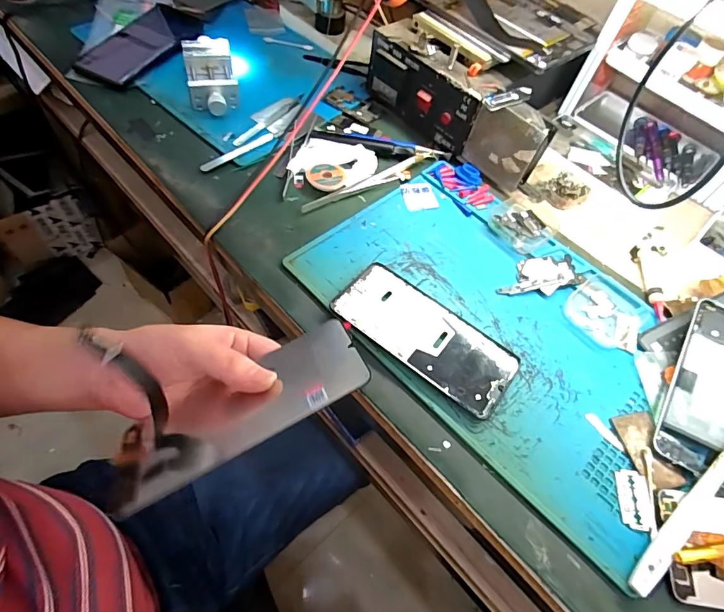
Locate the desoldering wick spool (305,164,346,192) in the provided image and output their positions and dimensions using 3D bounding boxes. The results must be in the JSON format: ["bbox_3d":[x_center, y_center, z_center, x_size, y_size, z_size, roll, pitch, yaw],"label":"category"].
[{"bbox_3d":[-0.040,-0.143,0.476,0.040,0.007,0.038,3,57,-5],"label":"desoldering wick spool"}]

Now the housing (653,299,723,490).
[{"bbox_3d":[0.315,0.072,0.371,0.078,0.010,0.170,27,67,18],"label":"housing"}]

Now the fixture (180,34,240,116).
[{"bbox_3d":[-0.187,-0.285,0.530,0.056,0.029,0.128,-11,60,-14],"label":"fixture"}]

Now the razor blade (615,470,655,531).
[{"bbox_3d":[0.208,0.148,0.329,0.023,0.004,0.042,4,55,8],"label":"razor blade"}]

